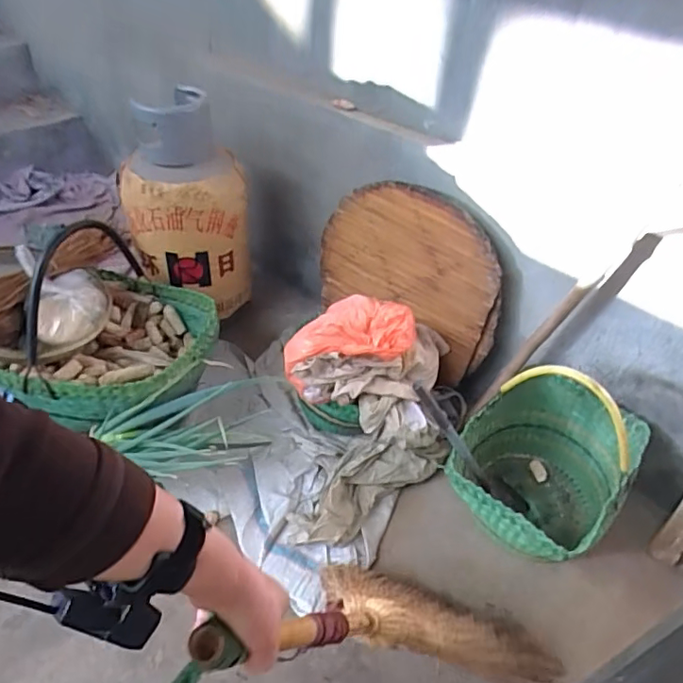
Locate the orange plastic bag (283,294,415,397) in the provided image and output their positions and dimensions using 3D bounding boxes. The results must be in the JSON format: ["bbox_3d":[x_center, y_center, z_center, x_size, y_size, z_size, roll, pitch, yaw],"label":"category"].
[{"bbox_3d":[0.009,0.007,1.208,0.296,0.170,0.137,-17,46,-3],"label":"orange plastic bag"}]

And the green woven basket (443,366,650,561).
[{"bbox_3d":[0.446,0.244,1.191,0.327,0.448,0.431,31,50,23],"label":"green woven basket"}]

